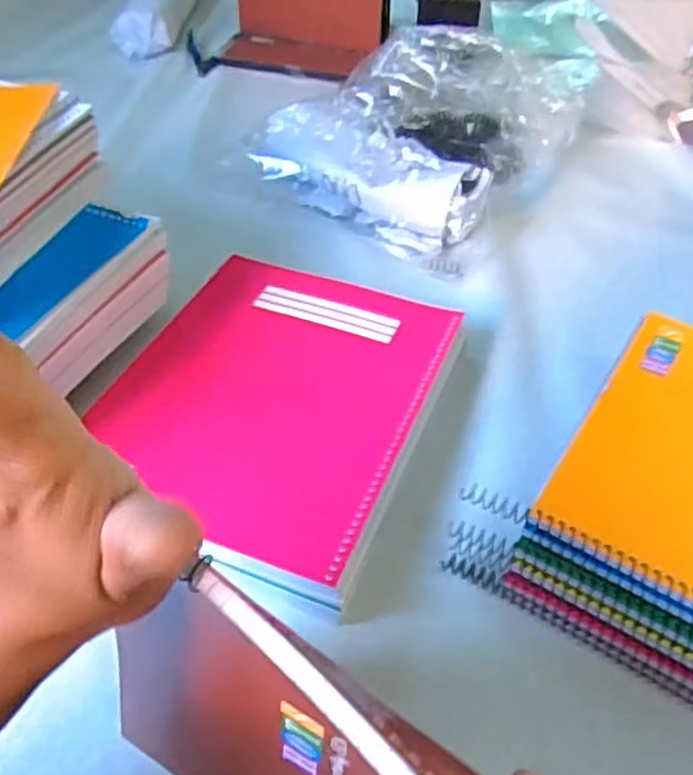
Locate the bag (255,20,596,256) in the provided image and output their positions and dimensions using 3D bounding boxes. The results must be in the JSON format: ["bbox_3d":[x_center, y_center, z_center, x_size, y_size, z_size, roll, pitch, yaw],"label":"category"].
[{"bbox_3d":[0.073,-0.263,0.717,0.221,0.118,0.278,27,52,24],"label":"bag"}]

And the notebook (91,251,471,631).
[{"bbox_3d":[-0.047,0.007,0.497,0.197,0.033,0.252,16,49,15],"label":"notebook"}]

